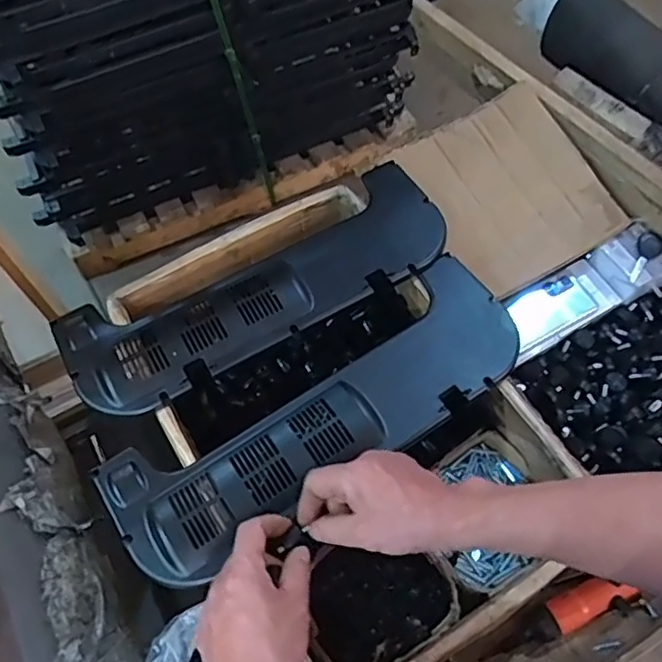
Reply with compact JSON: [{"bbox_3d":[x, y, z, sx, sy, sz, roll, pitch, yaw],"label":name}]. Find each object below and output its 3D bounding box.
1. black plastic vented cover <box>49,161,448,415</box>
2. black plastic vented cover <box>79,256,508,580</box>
[{"bbox_3d":[-0.081,-0.056,0.744,0.480,0.045,0.167,-27,66,-12],"label":"black plastic vented cover"},{"bbox_3d":[-0.004,0.083,0.659,0.474,0.033,0.153,-30,67,-15],"label":"black plastic vented cover"}]

